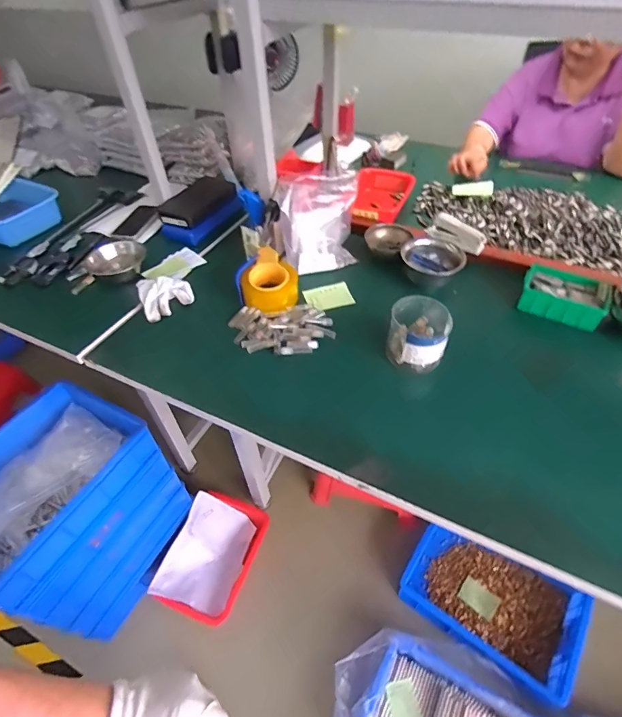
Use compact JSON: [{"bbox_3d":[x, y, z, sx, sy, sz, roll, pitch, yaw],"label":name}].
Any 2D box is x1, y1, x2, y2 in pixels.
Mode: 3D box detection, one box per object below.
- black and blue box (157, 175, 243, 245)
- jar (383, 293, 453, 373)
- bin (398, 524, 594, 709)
[{"bbox_3d":[-0.276,-0.376,1.018,0.115,0.063,0.217,23,53,22],"label":"black and blue box"},{"bbox_3d":[0.184,-0.042,0.707,0.092,0.082,0.101,-1,48,1],"label":"jar"},{"bbox_3d":[0.465,0.615,1.058,0.400,0.101,0.294,29,56,25],"label":"bin"}]

